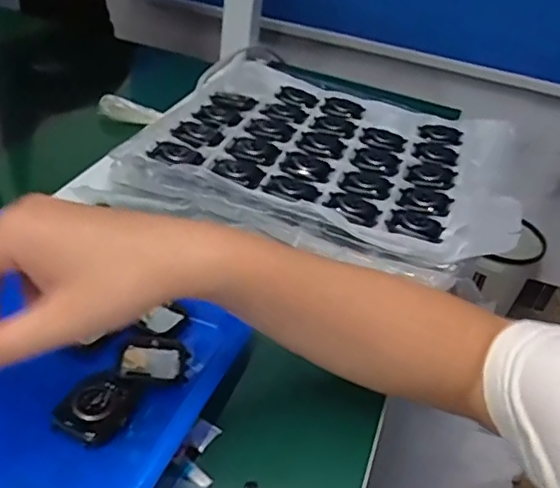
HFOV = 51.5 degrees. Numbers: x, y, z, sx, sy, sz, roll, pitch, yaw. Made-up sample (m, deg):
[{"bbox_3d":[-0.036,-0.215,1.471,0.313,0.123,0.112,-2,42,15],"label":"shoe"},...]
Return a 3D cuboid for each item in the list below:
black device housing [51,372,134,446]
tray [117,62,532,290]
[{"bbox_3d":[-0.103,0.092,0.333,0.035,0.007,0.044,22,44,16],"label":"black device housing"},{"bbox_3d":[0.046,-0.088,0.554,0.342,0.048,0.263,18,43,12],"label":"tray"}]

